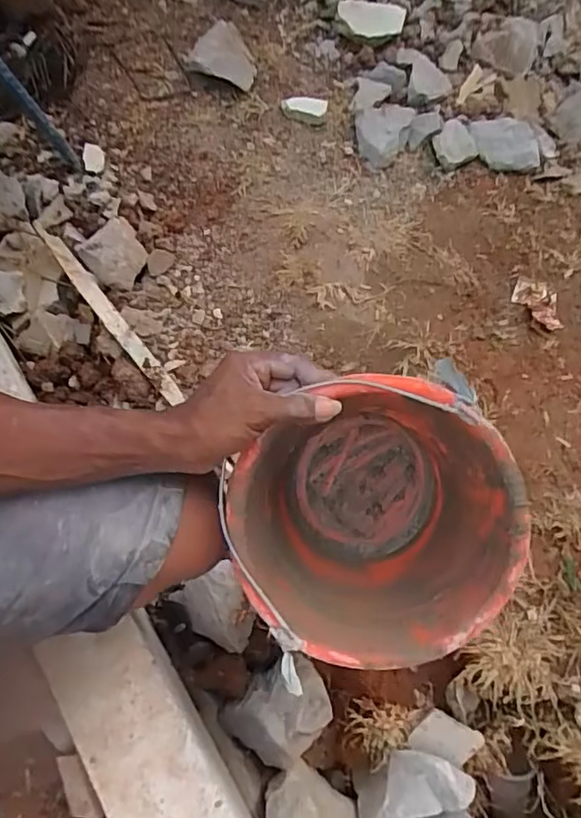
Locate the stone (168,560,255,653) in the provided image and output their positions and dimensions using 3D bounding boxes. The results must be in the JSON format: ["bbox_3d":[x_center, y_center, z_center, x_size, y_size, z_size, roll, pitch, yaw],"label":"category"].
[{"bbox_3d":[-0.092,0.264,0.760,0.092,0.064,0.107,-28,72,-17],"label":"stone"}]

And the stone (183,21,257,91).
[{"bbox_3d":[-0.132,-0.690,1.129,0.127,0.033,0.180,9,65,-3],"label":"stone"}]

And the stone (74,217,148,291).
[{"bbox_3d":[-0.283,-0.250,0.937,0.103,0.037,0.131,-33,73,-19],"label":"stone"}]

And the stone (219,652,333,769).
[{"bbox_3d":[-0.012,0.388,0.747,0.126,0.060,0.108,-38,75,-20],"label":"stone"}]

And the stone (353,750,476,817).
[{"bbox_3d":[0.150,0.456,0.705,0.149,0.049,0.079,-9,67,-11],"label":"stone"}]

